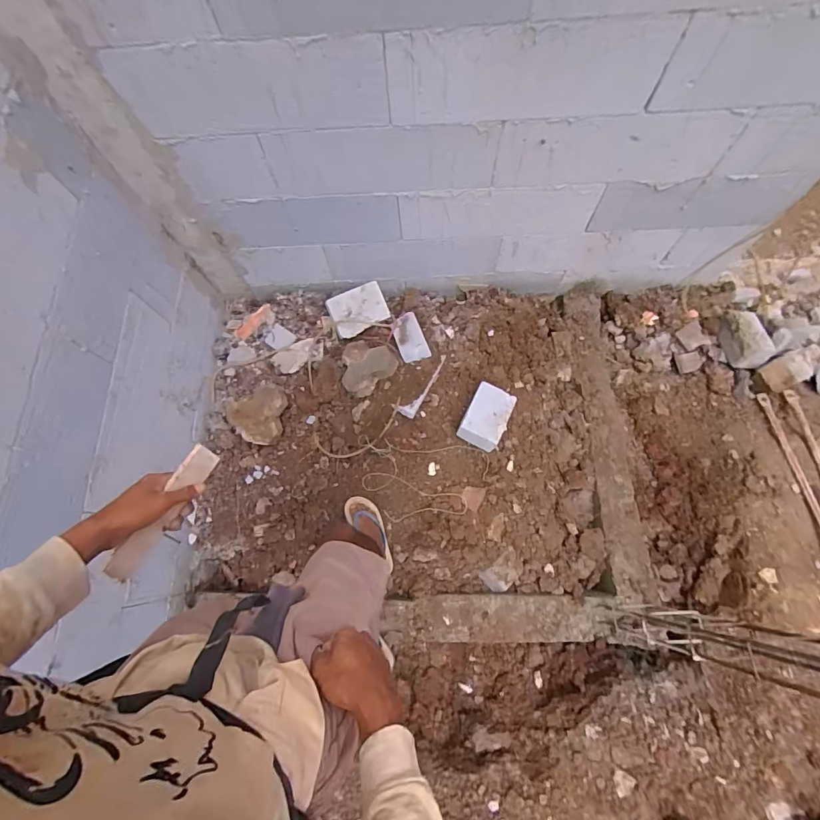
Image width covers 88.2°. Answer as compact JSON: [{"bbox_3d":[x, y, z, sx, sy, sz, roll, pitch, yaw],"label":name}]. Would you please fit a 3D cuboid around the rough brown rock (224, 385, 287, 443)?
[{"bbox_3d":[-0.510,0.030,1.470,0.203,0.115,0.170,-30,73,-6],"label":"rough brown rock"}]

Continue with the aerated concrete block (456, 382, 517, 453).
[{"bbox_3d":[0.273,0.028,1.496,0.148,0.125,0.213,26,76,11],"label":"aerated concrete block"}]

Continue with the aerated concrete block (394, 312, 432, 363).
[{"bbox_3d":[-0.001,-0.266,1.567,0.111,0.051,0.211,-19,72,-2],"label":"aerated concrete block"}]

